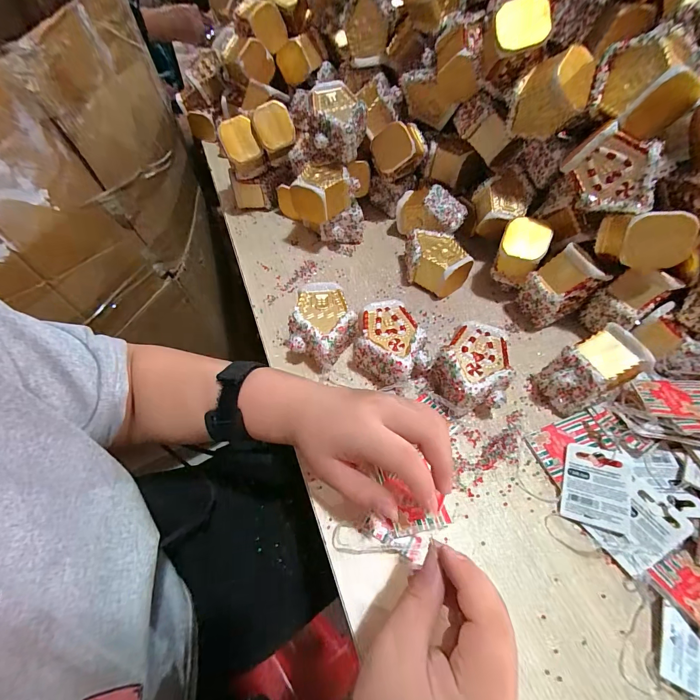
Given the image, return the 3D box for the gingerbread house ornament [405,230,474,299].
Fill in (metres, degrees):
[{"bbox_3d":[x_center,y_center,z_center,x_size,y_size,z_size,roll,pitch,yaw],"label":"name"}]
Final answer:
[{"bbox_3d":[0.105,-0.103,0.411,0.077,0.047,0.071,6,54,3],"label":"gingerbread house ornament"}]

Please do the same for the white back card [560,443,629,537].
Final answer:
[{"bbox_3d":[0.196,0.108,0.271,0.042,0.004,0.061,7,66,29],"label":"white back card"}]

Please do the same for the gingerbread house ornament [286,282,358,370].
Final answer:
[{"bbox_3d":[-0.028,-0.022,0.349,0.065,0.046,0.085,8,54,4],"label":"gingerbread house ornament"}]

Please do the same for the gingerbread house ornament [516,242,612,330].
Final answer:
[{"bbox_3d":[0.220,-0.066,0.364,0.058,0.083,0.052,-20,57,-16],"label":"gingerbread house ornament"}]

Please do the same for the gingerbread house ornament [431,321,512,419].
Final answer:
[{"bbox_3d":[0.113,0.020,0.322,0.061,0.047,0.080,5,54,2],"label":"gingerbread house ornament"}]

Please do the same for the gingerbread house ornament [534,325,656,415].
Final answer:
[{"bbox_3d":[0.216,0.020,0.311,0.066,0.071,0.050,-18,57,-14],"label":"gingerbread house ornament"}]

